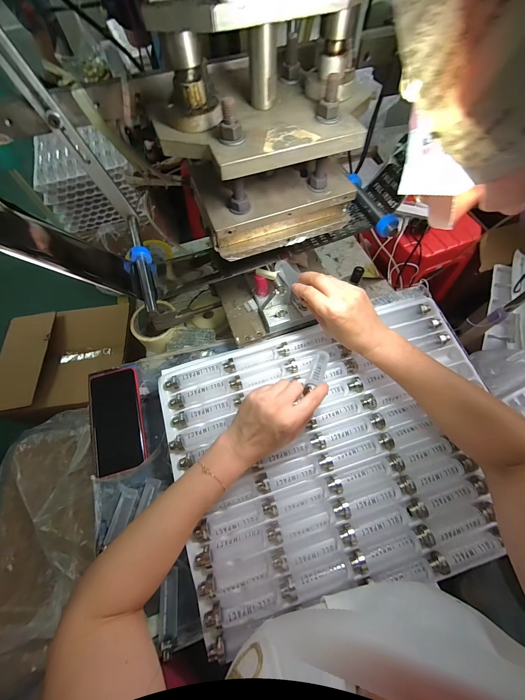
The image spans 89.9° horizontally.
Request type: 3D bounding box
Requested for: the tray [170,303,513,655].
[{"bbox_3d":[0.106,0.116,0.350,0.427,0.029,0.327,-16,66,-6],"label":"tray"}]

